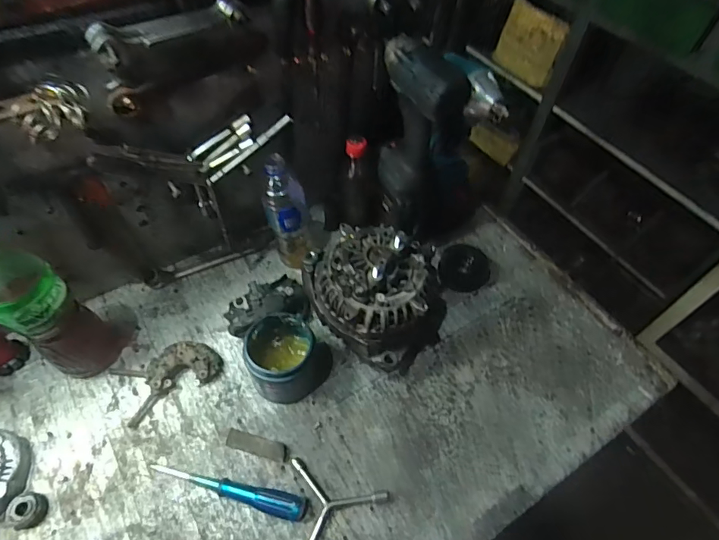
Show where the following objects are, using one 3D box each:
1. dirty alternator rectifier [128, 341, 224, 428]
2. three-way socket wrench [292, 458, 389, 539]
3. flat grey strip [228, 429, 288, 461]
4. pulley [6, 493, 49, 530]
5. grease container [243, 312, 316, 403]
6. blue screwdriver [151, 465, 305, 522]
[{"bbox_3d":[-0.265,0.144,0.629,0.134,0.029,0.071,-29,61,-22],"label":"dirty alternator rectifier"},{"bbox_3d":[-0.020,0.285,0.549,0.113,0.015,0.119,-5,54,-7],"label":"three-way socket wrench"},{"bbox_3d":[-0.132,0.229,0.587,0.082,0.004,0.023,14,54,6],"label":"flat grey strip"},{"bbox_3d":[-0.391,0.284,0.530,0.037,0.017,0.036,-1,54,-5],"label":"pulley"},{"bbox_3d":[-0.104,0.116,0.612,0.083,0.098,0.108,-7,55,-9],"label":"grease container"},{"bbox_3d":[-0.160,0.263,0.550,0.195,0.034,0.029,16,54,7],"label":"blue screwdriver"}]

